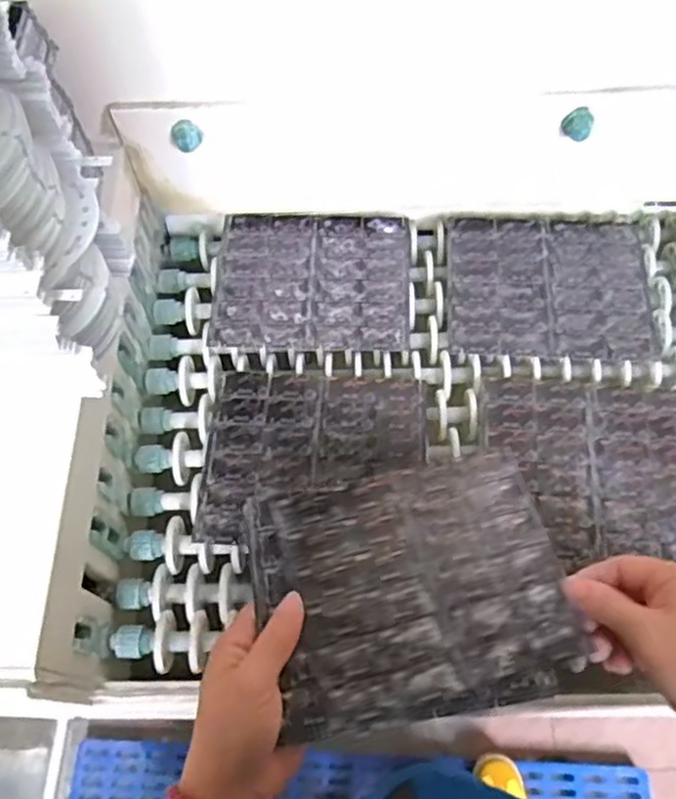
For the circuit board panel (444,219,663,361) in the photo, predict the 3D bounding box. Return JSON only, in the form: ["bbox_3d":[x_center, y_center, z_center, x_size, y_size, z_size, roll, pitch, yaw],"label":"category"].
[{"bbox_3d":[0.187,-0.103,0.625,0.178,0.006,0.149,1,63,4],"label":"circuit board panel"}]

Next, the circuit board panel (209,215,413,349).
[{"bbox_3d":[-0.022,-0.108,0.634,0.174,0.010,0.141,1,63,4],"label":"circuit board panel"}]

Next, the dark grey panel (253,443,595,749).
[{"bbox_3d":[0.048,0.117,0.441,0.186,0.010,0.151,-11,63,-9],"label":"dark grey panel"}]

